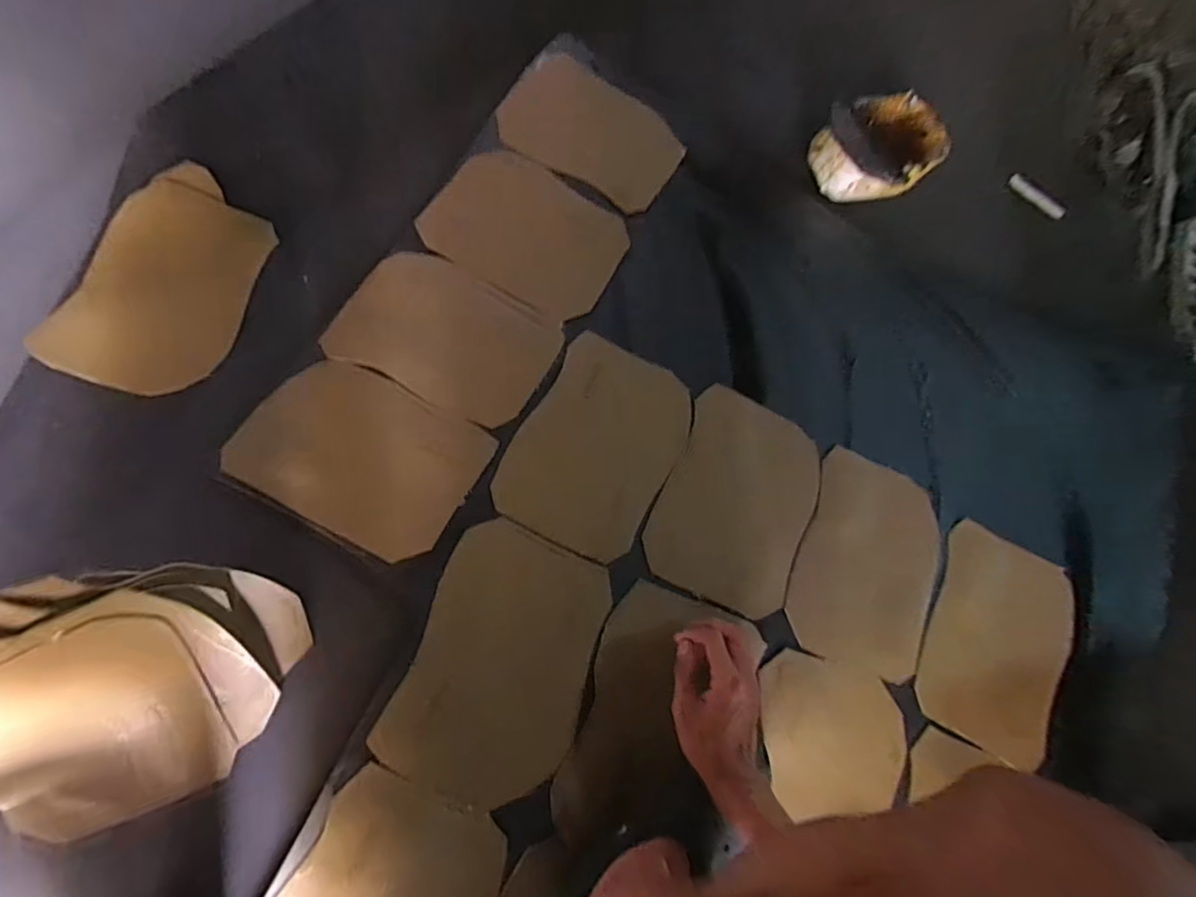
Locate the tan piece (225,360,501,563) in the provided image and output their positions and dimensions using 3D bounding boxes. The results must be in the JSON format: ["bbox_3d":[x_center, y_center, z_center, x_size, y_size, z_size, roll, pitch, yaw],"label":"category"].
[{"bbox_3d":[-0.246,0.005,0.597,0.233,0.009,0.166,28,68,3],"label":"tan piece"}]

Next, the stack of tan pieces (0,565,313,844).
[{"bbox_3d":[-0.370,0.201,0.403,0.171,0.216,0.233,45,81,-2],"label":"stack of tan pieces"}]

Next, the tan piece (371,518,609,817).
[{"bbox_3d":[-0.090,0.207,0.550,0.174,0.014,0.242,22,72,-8],"label":"tan piece"}]

